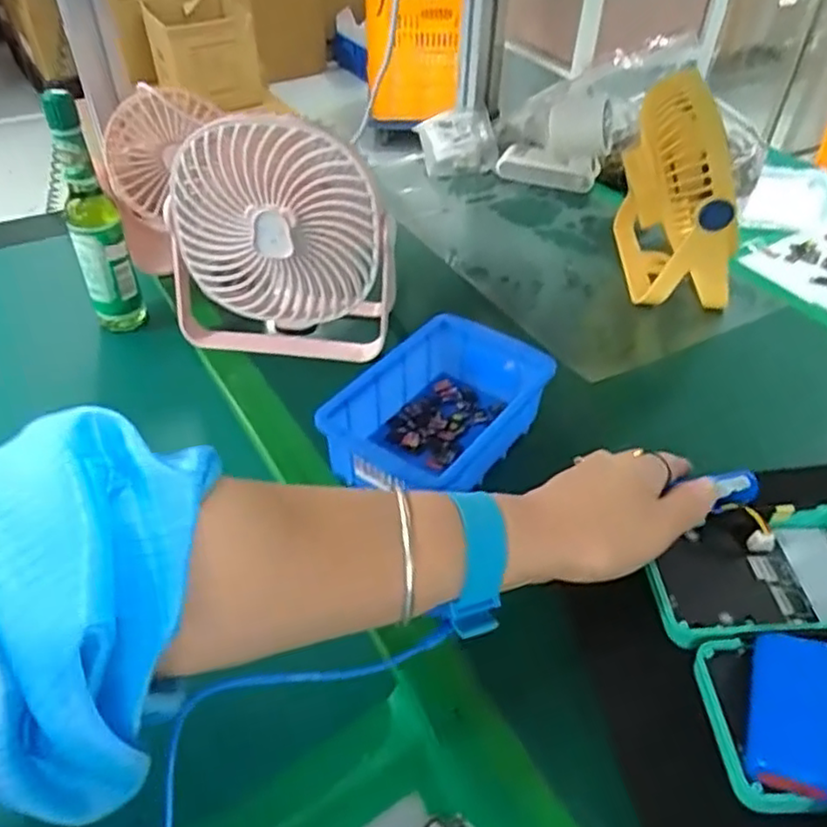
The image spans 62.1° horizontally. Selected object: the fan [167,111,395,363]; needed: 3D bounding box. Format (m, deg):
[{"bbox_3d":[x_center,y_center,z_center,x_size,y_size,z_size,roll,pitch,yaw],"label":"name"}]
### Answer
[{"bbox_3d":[-0.101,-0.128,0.513,0.167,0.171,0.077,12,44,8],"label":"fan"}]

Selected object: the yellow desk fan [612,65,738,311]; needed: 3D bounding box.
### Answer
[{"bbox_3d":[0.229,-0.181,0.587,0.080,0.167,0.131,1,43,-2],"label":"yellow desk fan"}]

